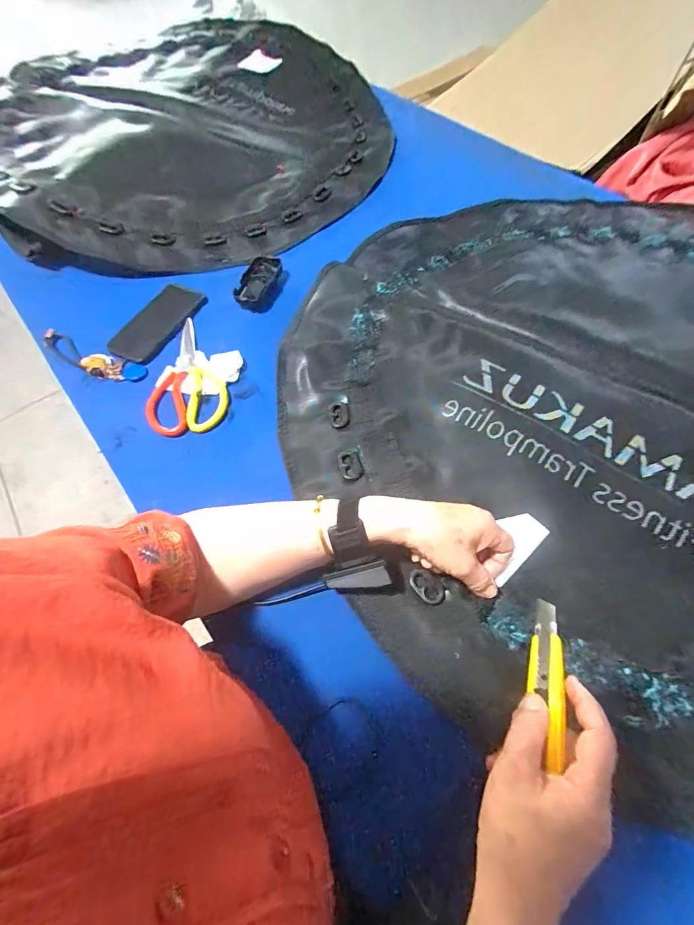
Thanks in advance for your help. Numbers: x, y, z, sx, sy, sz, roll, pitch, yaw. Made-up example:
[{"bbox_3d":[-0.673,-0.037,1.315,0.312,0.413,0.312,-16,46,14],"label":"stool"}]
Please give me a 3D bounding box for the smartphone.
[{"bbox_3d":[-0.306,-0.226,0.629,0.077,0.013,0.165,20,64,14],"label":"smartphone"}]

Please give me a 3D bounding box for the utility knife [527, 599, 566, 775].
[{"bbox_3d":[0.172,0.181,0.332,0.026,0.016,0.134,13,44,10],"label":"utility knife"}]

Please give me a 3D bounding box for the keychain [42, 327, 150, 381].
[{"bbox_3d":[-0.399,-0.161,0.595,0.200,0.011,0.049,23,65,15],"label":"keychain"}]

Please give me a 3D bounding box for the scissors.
[{"bbox_3d":[-0.239,-0.133,0.566,0.105,0.014,0.209,-16,61,-5],"label":"scissors"}]

